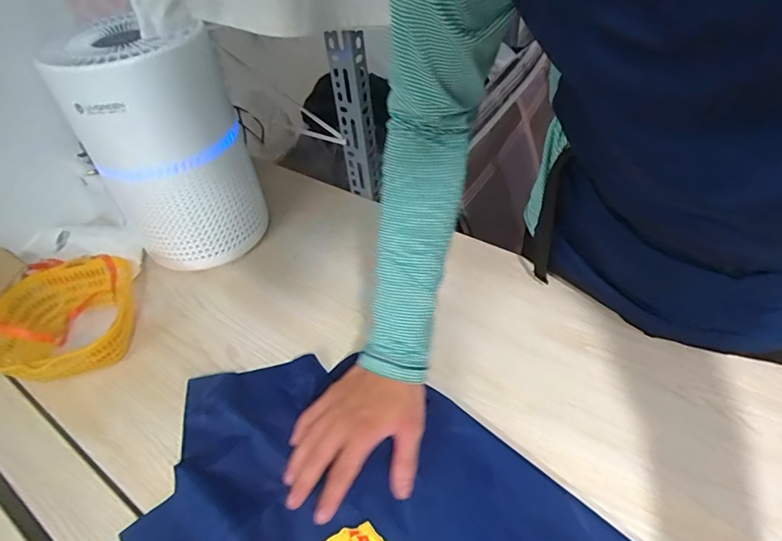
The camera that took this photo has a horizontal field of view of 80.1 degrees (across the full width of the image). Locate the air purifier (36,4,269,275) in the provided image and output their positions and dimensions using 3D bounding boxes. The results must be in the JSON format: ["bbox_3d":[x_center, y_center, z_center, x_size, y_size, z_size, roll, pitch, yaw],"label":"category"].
[{"bbox_3d":[-0.296,-0.160,0.640,0.182,0.317,0.157,-23,46,-16],"label":"air purifier"}]

